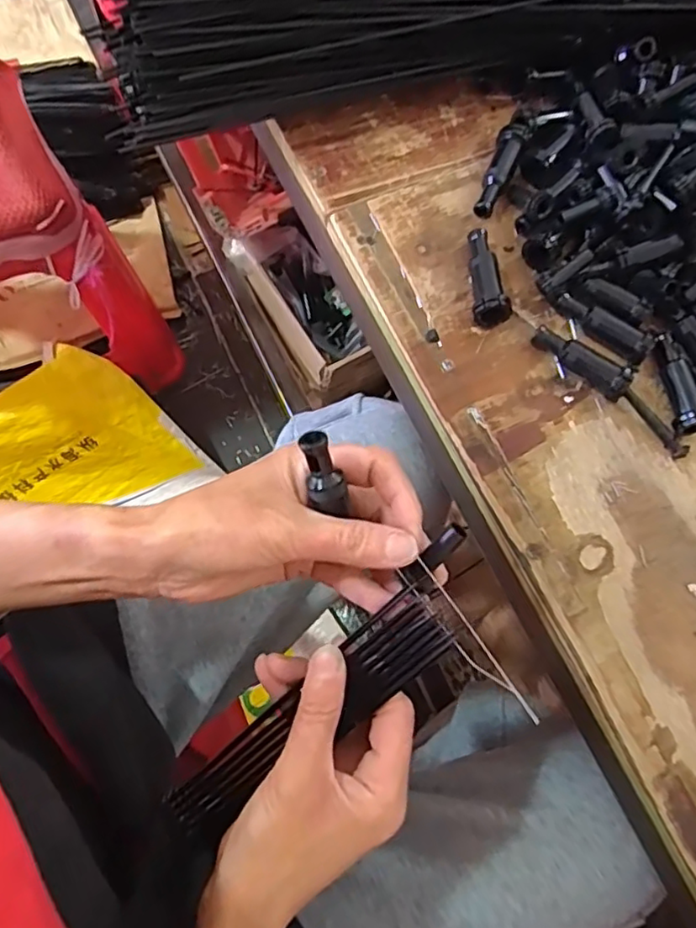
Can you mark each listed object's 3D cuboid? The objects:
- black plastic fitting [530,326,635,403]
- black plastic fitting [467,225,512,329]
[{"bbox_3d":[0.149,-0.066,0.387,0.066,0.019,0.019,43,75,7],"label":"black plastic fitting"},{"bbox_3d":[0.093,-0.123,0.396,0.024,0.024,0.063,1,74,-6],"label":"black plastic fitting"}]

